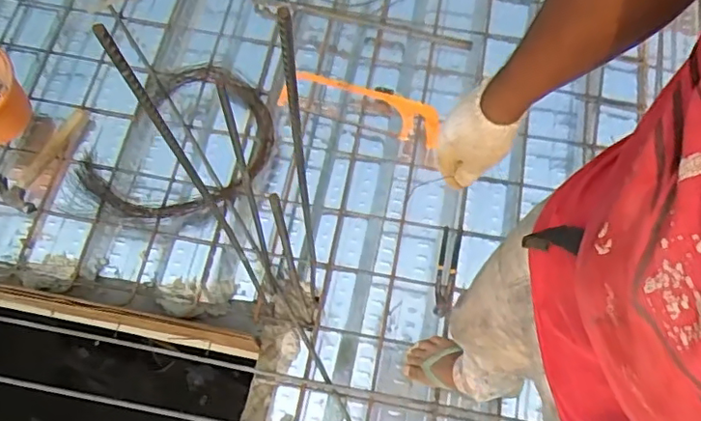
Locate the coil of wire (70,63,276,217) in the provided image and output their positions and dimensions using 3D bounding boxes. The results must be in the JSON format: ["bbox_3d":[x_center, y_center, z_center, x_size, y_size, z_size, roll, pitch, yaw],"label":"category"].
[{"bbox_3d":[-0.444,-0.175,1.519,0.428,0.083,0.481,32,73,10],"label":"coil of wire"}]

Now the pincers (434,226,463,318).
[{"bbox_3d":[0.237,0.148,1.408,0.050,0.029,0.229,12,70,4],"label":"pincers"}]

